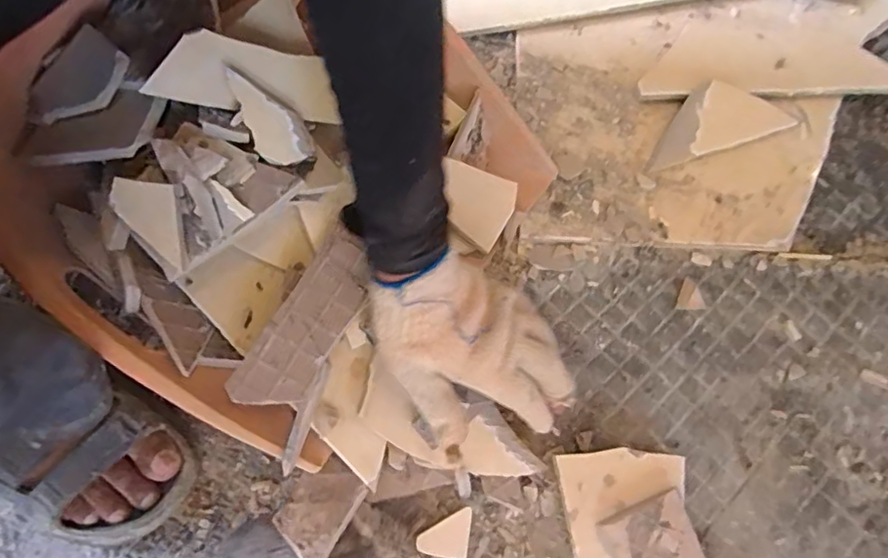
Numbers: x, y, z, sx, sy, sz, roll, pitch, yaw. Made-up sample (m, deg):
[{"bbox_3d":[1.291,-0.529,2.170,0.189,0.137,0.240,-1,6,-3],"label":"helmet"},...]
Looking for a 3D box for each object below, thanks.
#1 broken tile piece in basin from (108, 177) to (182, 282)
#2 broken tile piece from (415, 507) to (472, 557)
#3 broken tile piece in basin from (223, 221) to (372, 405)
[{"bbox_3d":[-0.208,-0.035,0.379,0.046,0.004,0.067,0,98,4],"label":"broken tile piece in basin"},{"bbox_3d":[0.000,0.202,0.437,0.040,0.011,0.038,9,68,2],"label":"broken tile piece"},{"bbox_3d":[-0.105,0.035,0.422,0.054,0.006,0.148,31,83,10],"label":"broken tile piece in basin"}]

